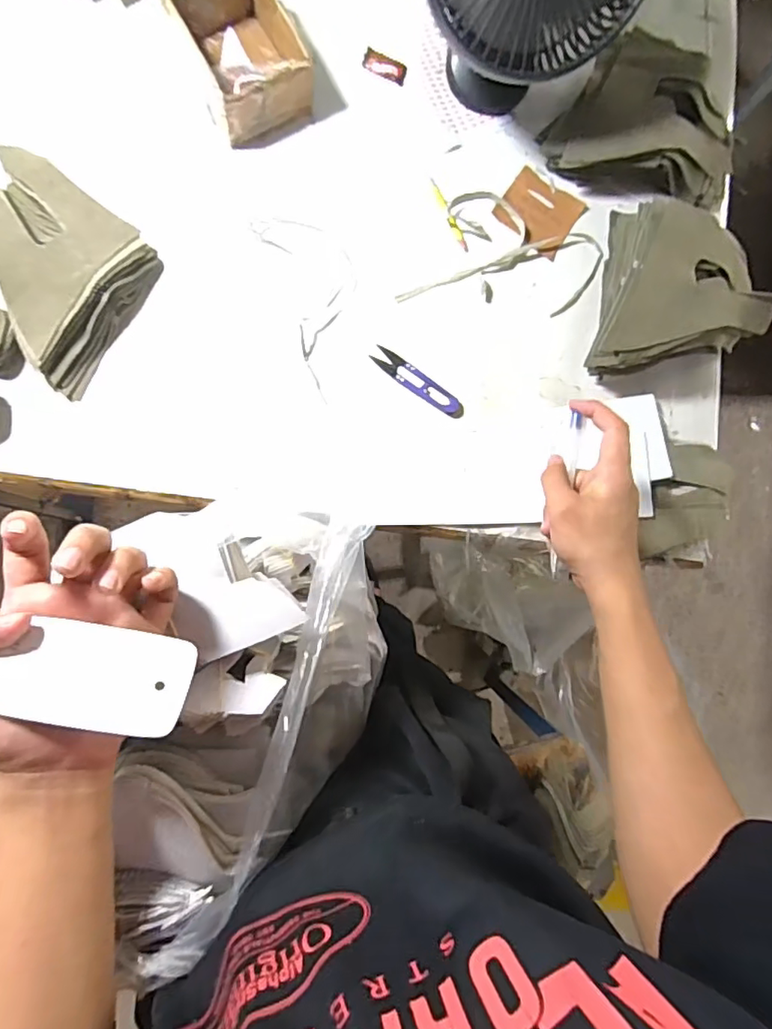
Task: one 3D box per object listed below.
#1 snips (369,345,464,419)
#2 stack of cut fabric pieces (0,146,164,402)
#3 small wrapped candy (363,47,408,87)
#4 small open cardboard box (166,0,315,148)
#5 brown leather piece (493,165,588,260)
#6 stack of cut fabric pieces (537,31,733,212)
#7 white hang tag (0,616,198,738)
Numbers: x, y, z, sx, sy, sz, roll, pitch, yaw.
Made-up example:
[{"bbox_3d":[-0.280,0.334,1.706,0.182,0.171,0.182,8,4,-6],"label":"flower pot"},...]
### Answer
[{"bbox_3d":[0.034,-0.135,0.566,0.107,0.011,0.024,34,82,-2],"label":"snips"},{"bbox_3d":[-0.322,-0.231,0.517,0.188,0.042,0.161,36,82,-2],"label":"stack of cut fabric pieces"},{"bbox_3d":[0.000,-0.486,0.603,0.049,0.006,0.027,23,82,-3],"label":"small wrapped candy"},{"bbox_3d":[-0.142,-0.454,0.555,0.107,0.058,0.132,-29,88,-8],"label":"small open cardboard box"},{"bbox_3d":[0.167,-0.327,0.604,0.082,0.011,0.077,33,79,-1],"label":"brown leather piece"},{"bbox_3d":[0.278,-0.408,0.589,0.212,0.069,0.123,7,83,-5],"label":"stack of cut fabric pieces"},{"bbox_3d":[-0.156,0.086,0.300,0.099,0.005,0.053,11,54,-2],"label":"white hang tag"}]

